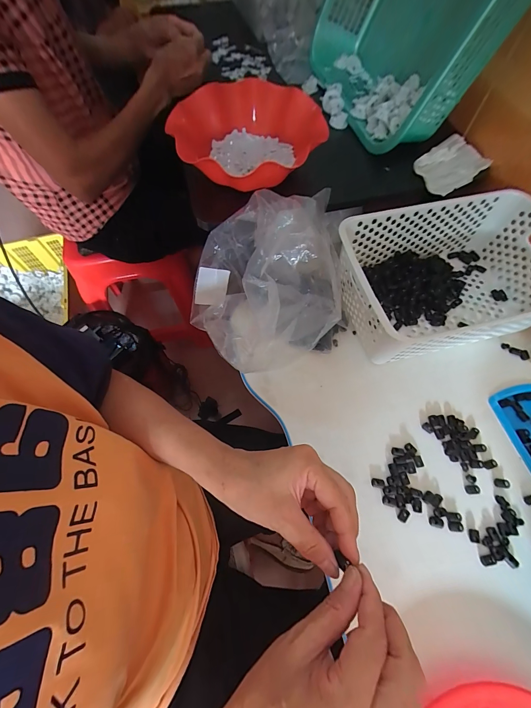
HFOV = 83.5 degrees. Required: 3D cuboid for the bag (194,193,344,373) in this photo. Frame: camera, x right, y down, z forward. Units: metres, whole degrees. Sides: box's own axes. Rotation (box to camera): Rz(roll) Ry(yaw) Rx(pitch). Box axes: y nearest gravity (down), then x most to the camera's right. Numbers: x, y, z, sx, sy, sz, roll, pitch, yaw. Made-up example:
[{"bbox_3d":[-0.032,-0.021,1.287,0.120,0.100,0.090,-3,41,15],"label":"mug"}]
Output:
[{"bbox_3d":[-0.006,-0.091,0.394,0.169,0.171,0.211,-35,70,-15],"label":"bag"}]

